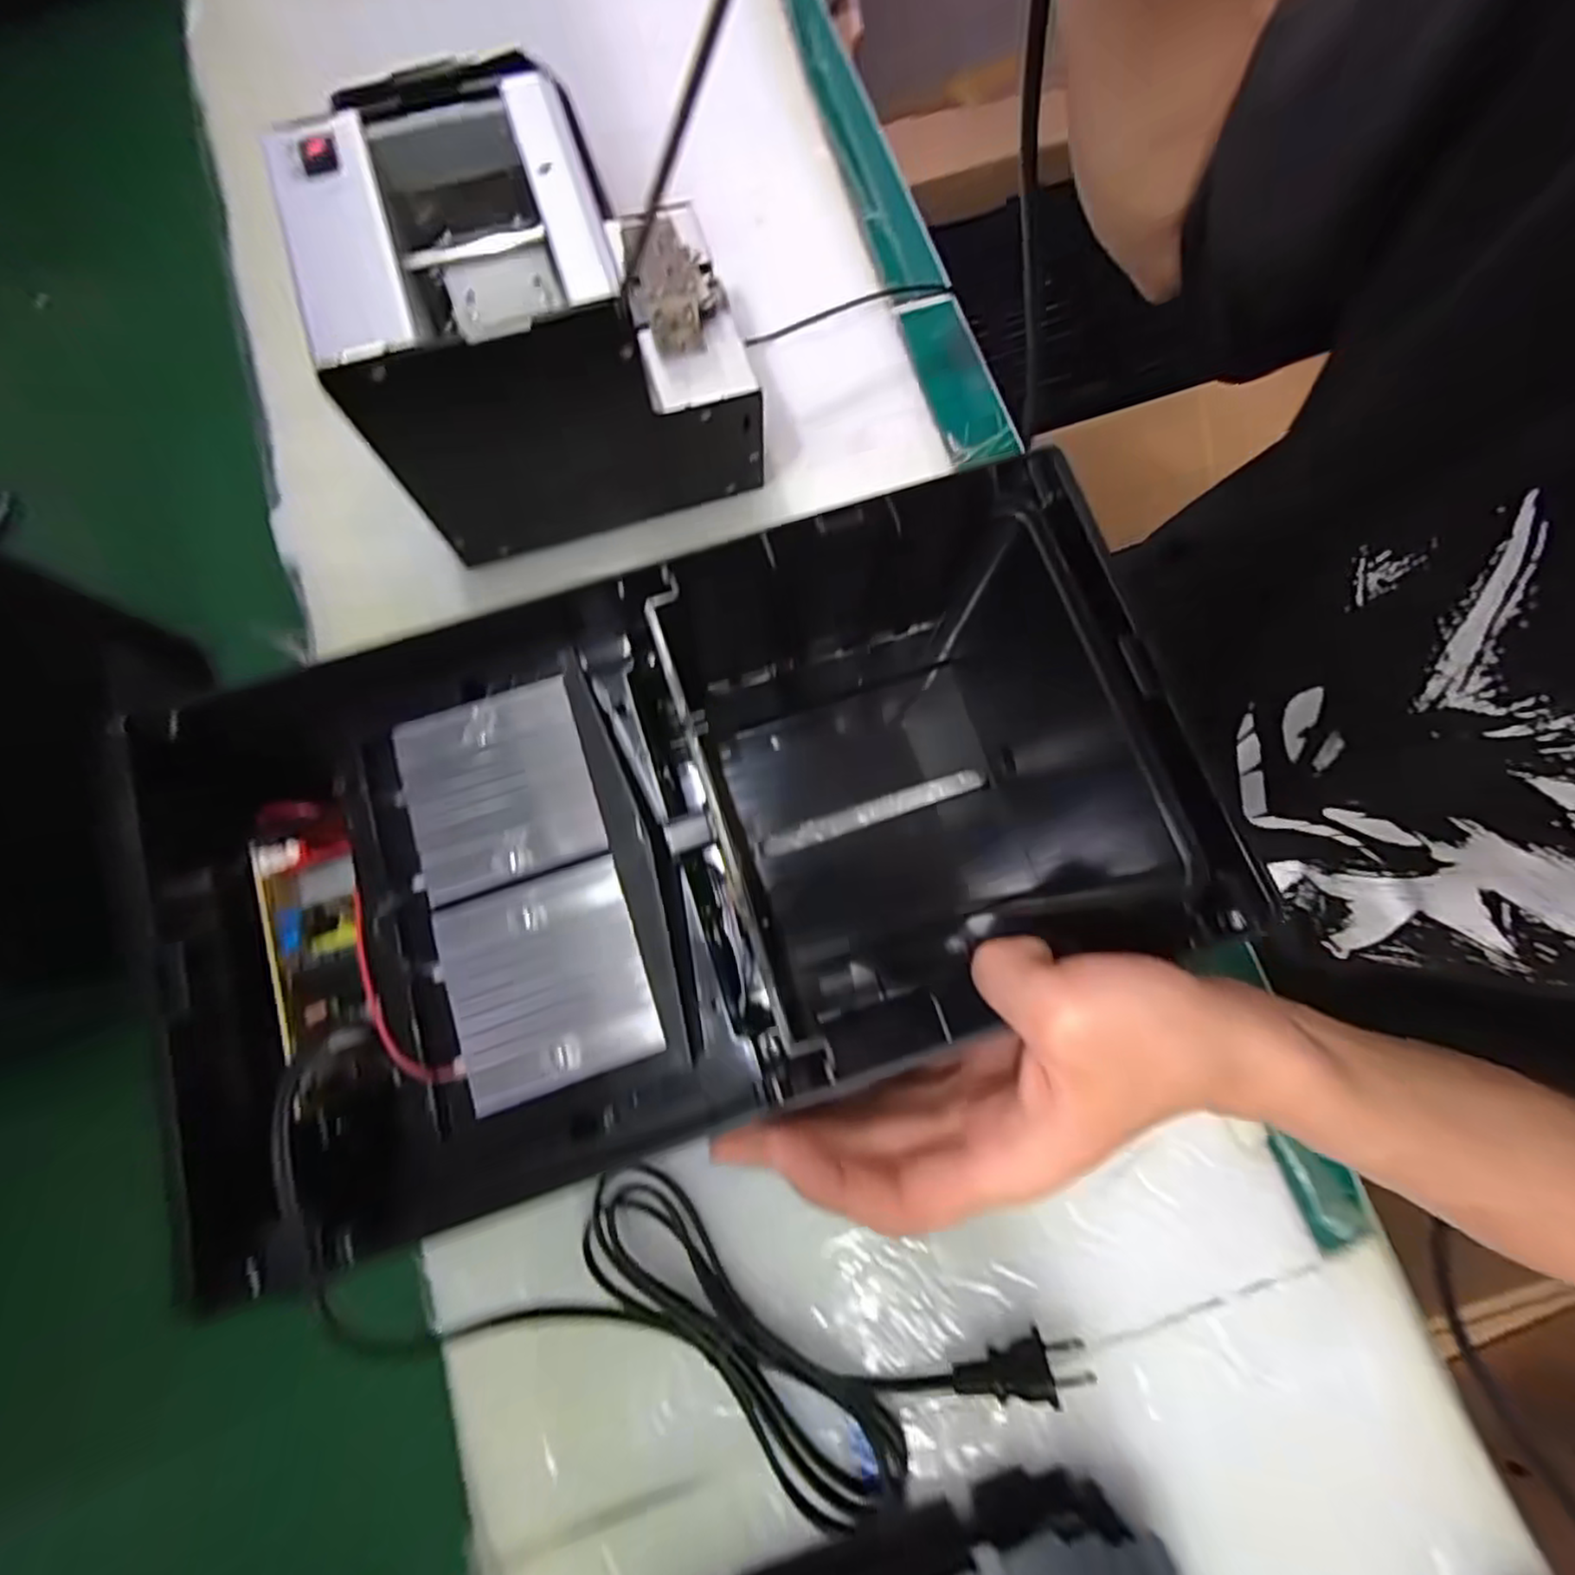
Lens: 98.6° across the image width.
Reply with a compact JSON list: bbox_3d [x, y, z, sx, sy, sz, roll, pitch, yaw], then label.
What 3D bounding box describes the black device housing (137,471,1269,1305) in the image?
[{"bbox_3d":[-0.042,0.028,0.292,0.379,0.136,0.226,-21,79,-4],"label":"black device housing"}]

